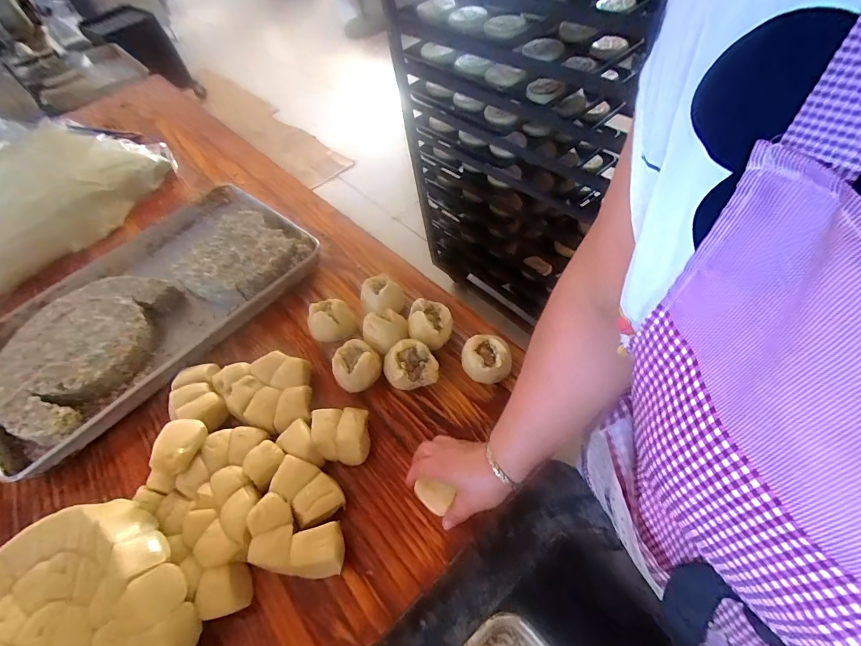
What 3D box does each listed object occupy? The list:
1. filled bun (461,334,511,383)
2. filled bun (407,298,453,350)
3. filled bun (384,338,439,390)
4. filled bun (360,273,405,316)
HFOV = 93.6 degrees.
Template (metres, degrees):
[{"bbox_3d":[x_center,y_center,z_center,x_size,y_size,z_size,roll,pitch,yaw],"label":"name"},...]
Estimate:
[{"bbox_3d":[0.079,0.059,0.607,0.061,0.060,0.059,-11,52,2],"label":"filled bun"},{"bbox_3d":[0.001,0.004,0.662,0.069,0.059,0.064,-3,52,3],"label":"filled bun"},{"bbox_3d":[-0.029,0.067,0.621,0.083,0.054,0.069,-8,52,5],"label":"filled bun"},{"bbox_3d":[-0.085,-0.046,0.707,0.065,0.058,0.068,-5,53,7],"label":"filled bun"}]

